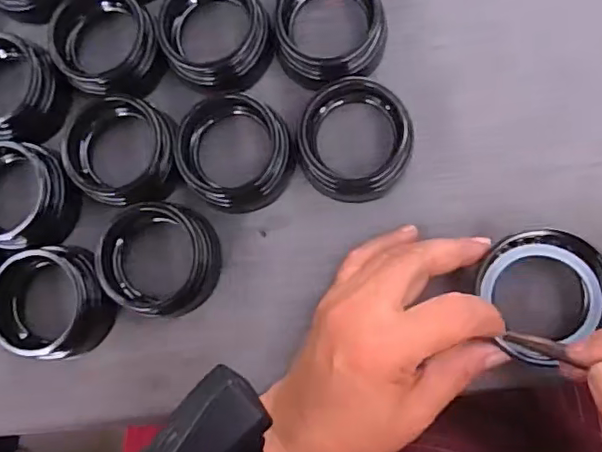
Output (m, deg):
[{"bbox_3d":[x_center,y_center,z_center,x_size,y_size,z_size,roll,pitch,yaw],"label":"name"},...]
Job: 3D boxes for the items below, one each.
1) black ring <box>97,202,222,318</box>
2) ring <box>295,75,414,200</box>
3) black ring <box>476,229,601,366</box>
[{"bbox_3d":[-0.081,0.019,0.323,0.062,0.038,0.065,-1,82,8],"label":"black ring"},{"bbox_3d":[0.033,-0.053,0.323,0.062,0.033,0.074,16,84,10],"label":"ring"},{"bbox_3d":[0.127,0.035,0.289,0.069,0.012,0.069,0,69,0],"label":"black ring"}]

